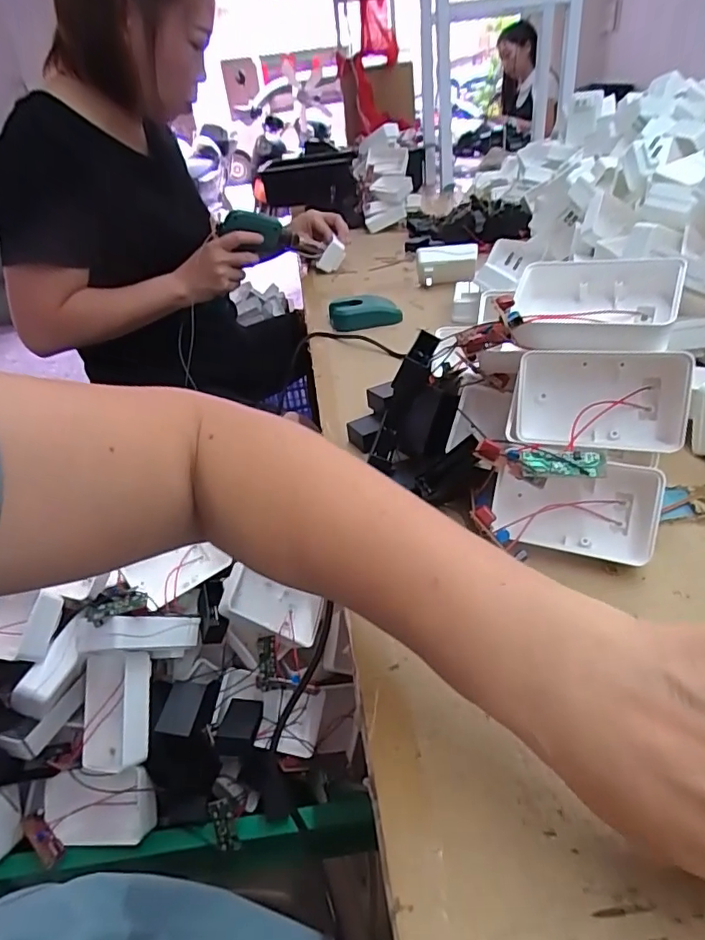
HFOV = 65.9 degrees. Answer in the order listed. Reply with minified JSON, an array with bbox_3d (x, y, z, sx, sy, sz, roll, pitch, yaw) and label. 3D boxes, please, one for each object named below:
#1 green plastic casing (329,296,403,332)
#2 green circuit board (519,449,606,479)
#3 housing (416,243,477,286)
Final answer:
[{"bbox_3d":[0.015,-0.206,0.712,0.087,0.032,0.046,-13,34,-8],"label":"green plastic casing"},{"bbox_3d":[0.120,-0.004,0.311,0.046,0.006,0.017,2,66,18],"label":"green circuit board"},{"bbox_3d":[0.139,-0.302,0.806,0.087,0.056,0.032,1,35,13],"label":"housing"}]

